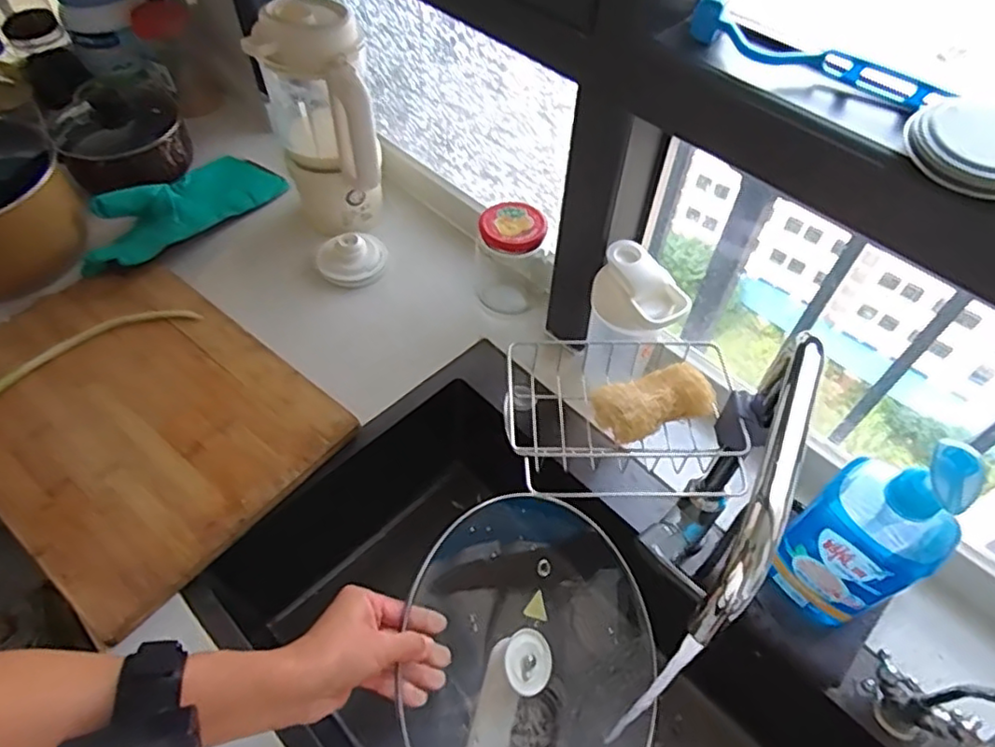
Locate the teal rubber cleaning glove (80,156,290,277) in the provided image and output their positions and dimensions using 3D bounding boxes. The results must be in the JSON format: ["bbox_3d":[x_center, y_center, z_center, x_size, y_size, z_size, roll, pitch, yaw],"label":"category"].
[{"bbox_3d":[-0.459,-0.235,0.924,0.126,0.070,0.304,28,58,18],"label":"teal rubber cleaning glove"}]

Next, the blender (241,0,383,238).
[{"bbox_3d":[-0.225,-0.311,0.829,0.125,0.282,0.132,-9,55,-8],"label":"blender"}]

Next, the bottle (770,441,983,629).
[{"bbox_3d":[0.311,0.127,0.525,0.071,0.249,0.089,-38,63,-25],"label":"bottle"}]

